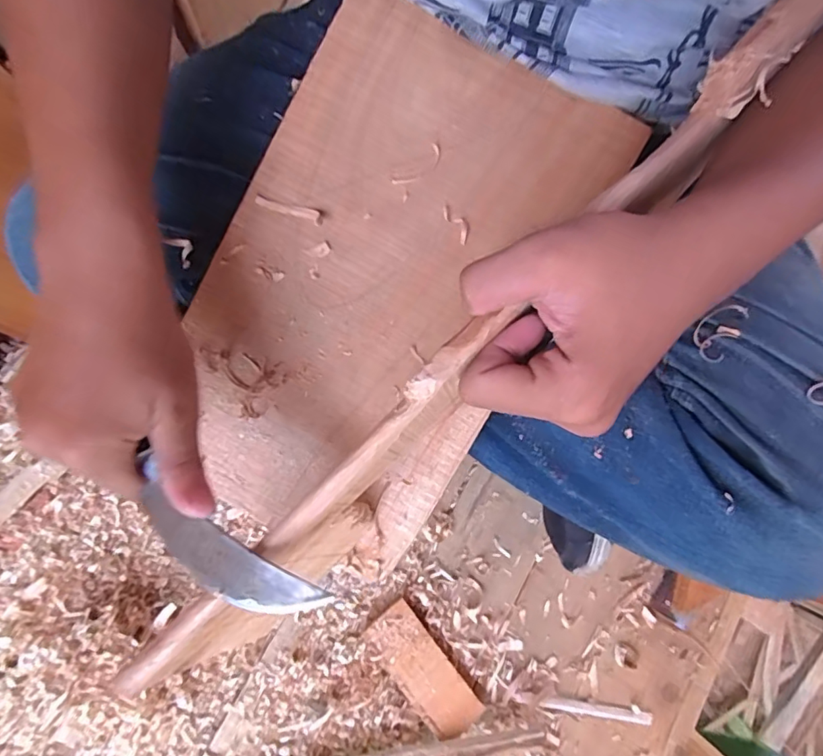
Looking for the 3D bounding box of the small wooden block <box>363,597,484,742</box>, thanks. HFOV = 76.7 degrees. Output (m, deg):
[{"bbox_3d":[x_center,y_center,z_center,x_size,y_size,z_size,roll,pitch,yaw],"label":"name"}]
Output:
[{"bbox_3d":[0.010,0.256,0.458,0.045,0.012,0.116,-38,83,-7],"label":"small wooden block"}]

